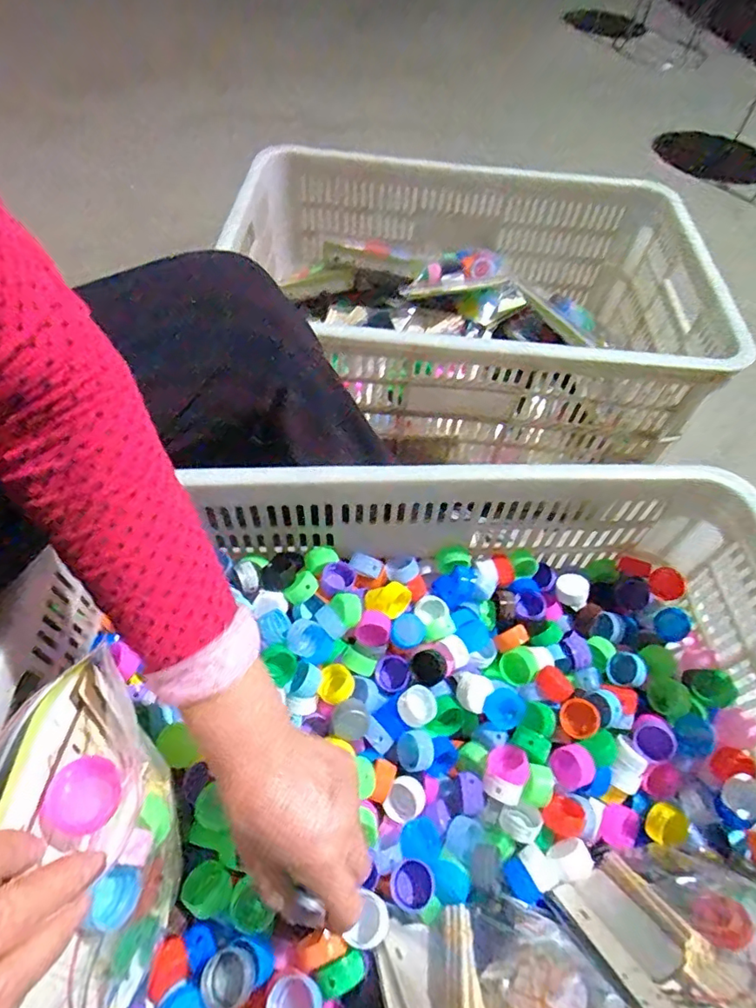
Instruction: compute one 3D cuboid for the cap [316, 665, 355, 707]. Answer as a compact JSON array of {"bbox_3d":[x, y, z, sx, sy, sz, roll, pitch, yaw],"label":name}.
[{"bbox_3d":[-0.037,0.162,0.483,0.030,0.013,0.032,2,54,-3],"label":"cap"}]

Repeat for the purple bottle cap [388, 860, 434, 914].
[{"bbox_3d":[0.025,0.286,0.406,0.031,0.017,0.031,2,54,-3],"label":"purple bottle cap"}]

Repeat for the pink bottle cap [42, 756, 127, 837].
[{"bbox_3d":[-0.148,0.146,0.270,0.033,0.015,0.032,29,44,-32],"label":"pink bottle cap"}]

